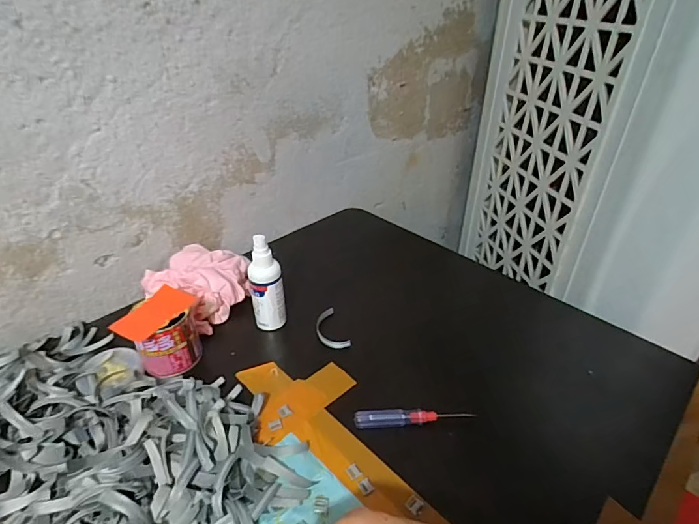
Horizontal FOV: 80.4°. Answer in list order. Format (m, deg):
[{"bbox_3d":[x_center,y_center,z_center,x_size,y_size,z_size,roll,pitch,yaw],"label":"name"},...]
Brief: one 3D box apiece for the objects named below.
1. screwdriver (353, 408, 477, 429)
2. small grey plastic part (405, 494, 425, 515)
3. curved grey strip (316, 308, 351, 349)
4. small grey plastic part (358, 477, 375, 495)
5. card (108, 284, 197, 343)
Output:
[{"bbox_3d":[0.064,0.158,0.420,0.116,0.016,0.014,-2,34,-1],"label":"screwdriver"},{"bbox_3d":[0.056,0.209,0.356,0.013,0.004,0.012,27,44,35],"label":"small grey plastic part"},{"bbox_3d":[-0.025,0.088,0.530,0.033,0.012,0.069,-14,36,-18],"label":"curved grey strip"},{"bbox_3d":[0.015,0.199,0.368,0.013,0.004,0.012,-20,38,-25],"label":"small grey plastic part"},{"bbox_3d":[-0.211,0.055,0.452,0.050,0.004,0.077,17,41,18],"label":"card"}]

